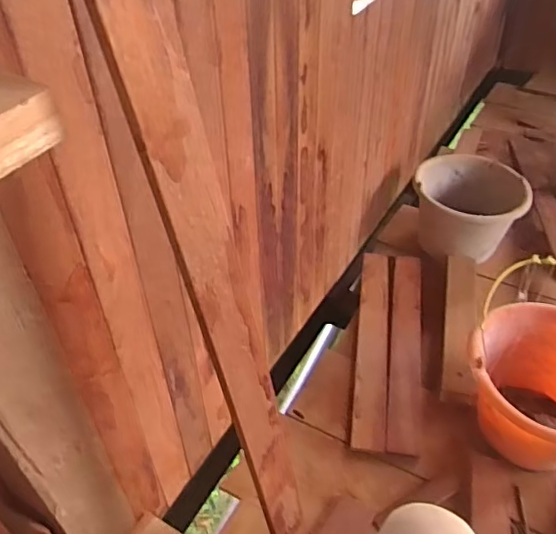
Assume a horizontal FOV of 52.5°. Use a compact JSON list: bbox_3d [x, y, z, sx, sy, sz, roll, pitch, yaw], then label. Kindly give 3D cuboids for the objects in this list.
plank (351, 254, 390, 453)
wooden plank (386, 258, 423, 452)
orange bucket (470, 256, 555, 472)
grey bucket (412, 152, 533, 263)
[{"bbox_3d":[0.215,0.160,1.270,0.067,0.021,0.545,6,43,8],"label":"plank"},{"bbox_3d":[0.288,0.166,1.260,0.068,0.016,0.543,6,43,9],"label":"wooden plank"},{"bbox_3d":[0.480,0.220,1.047,0.253,0.273,0.294,-21,46,-20],"label":"orange bucket"},{"bbox_3d":[0.489,-0.157,1.465,0.277,0.174,0.254,14,44,16],"label":"grey bucket"}]

